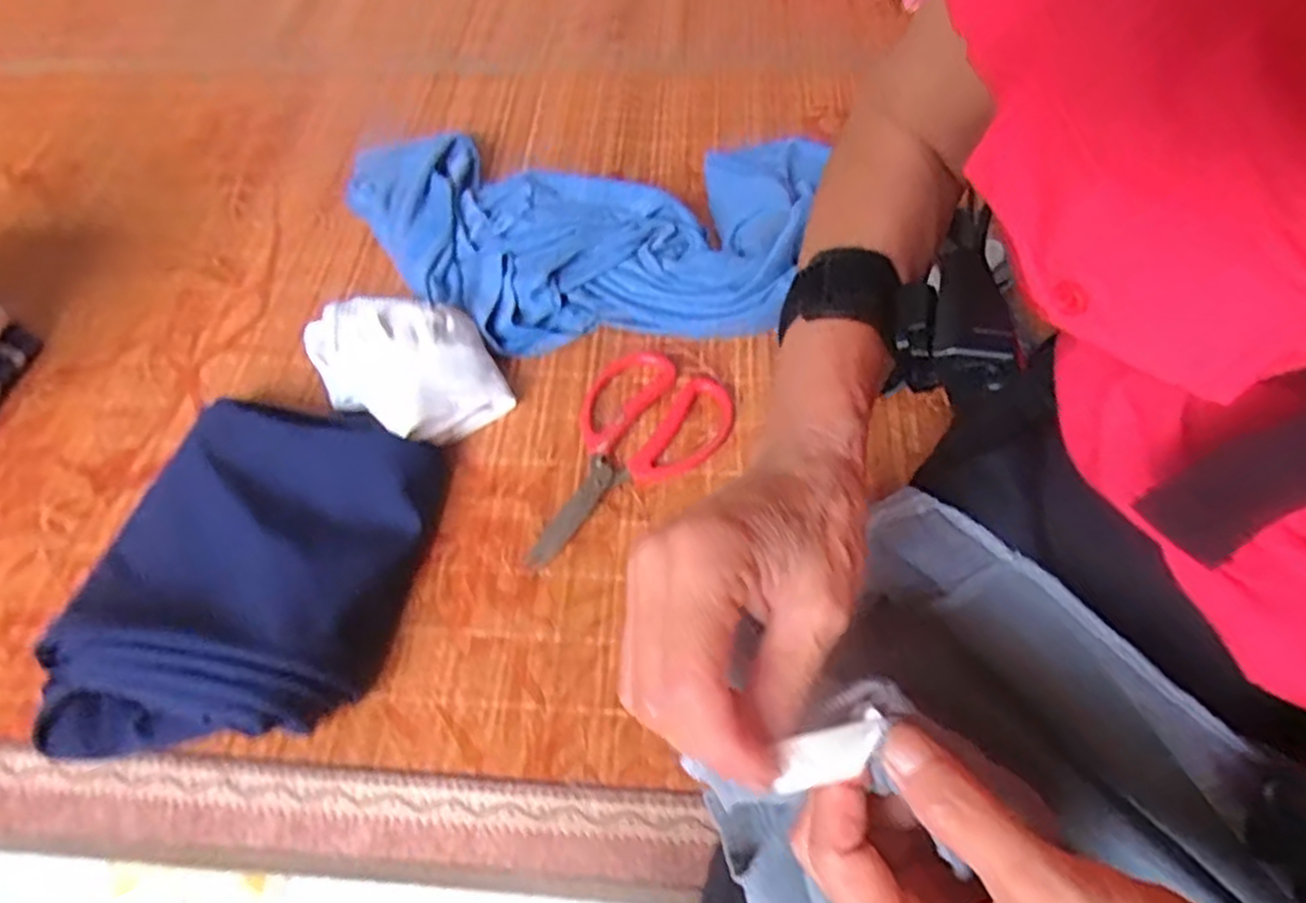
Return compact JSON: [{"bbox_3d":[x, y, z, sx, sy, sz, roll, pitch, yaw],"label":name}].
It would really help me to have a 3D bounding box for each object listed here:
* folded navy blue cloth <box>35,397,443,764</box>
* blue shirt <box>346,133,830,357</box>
[{"bbox_3d":[-0.236,0.068,0.456,0.163,0.073,0.222,6,57,7],"label":"folded navy blue cloth"},{"bbox_3d":[-0.062,-0.192,0.630,0.400,0.055,0.242,-2,56,2],"label":"blue shirt"}]

